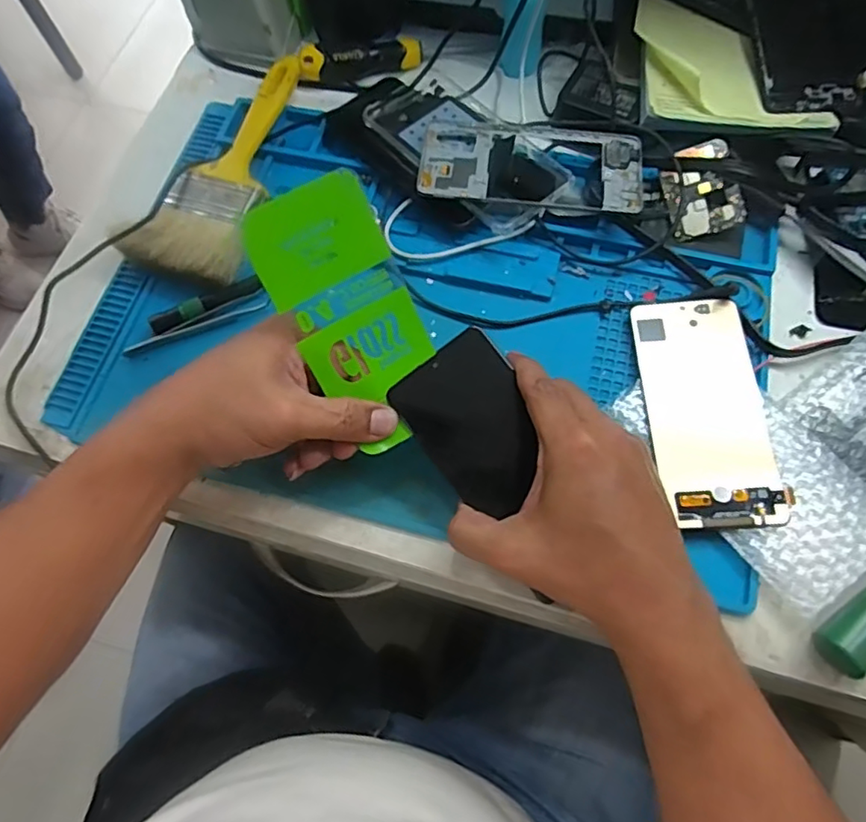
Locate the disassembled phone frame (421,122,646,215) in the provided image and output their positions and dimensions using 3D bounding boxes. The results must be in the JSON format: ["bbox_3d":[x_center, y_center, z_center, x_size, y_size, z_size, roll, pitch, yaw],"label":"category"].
[{"bbox_3d":[0.074,-0.186,0.437,0.163,0.011,0.081,7,66,2],"label":"disassembled phone frame"}]

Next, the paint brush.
[{"bbox_3d":[-0.154,-0.203,0.459,0.082,0.027,0.230,15,70,8],"label":"paint brush"}]

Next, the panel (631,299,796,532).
[{"bbox_3d":[0.177,-0.003,0.379,0.073,0.004,0.157,-5,67,5],"label":"panel"}]

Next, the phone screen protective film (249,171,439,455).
[{"bbox_3d":[-0.043,-0.051,0.327,0.070,0.145,0.017,-30,28,-11],"label":"phone screen protective film"}]

